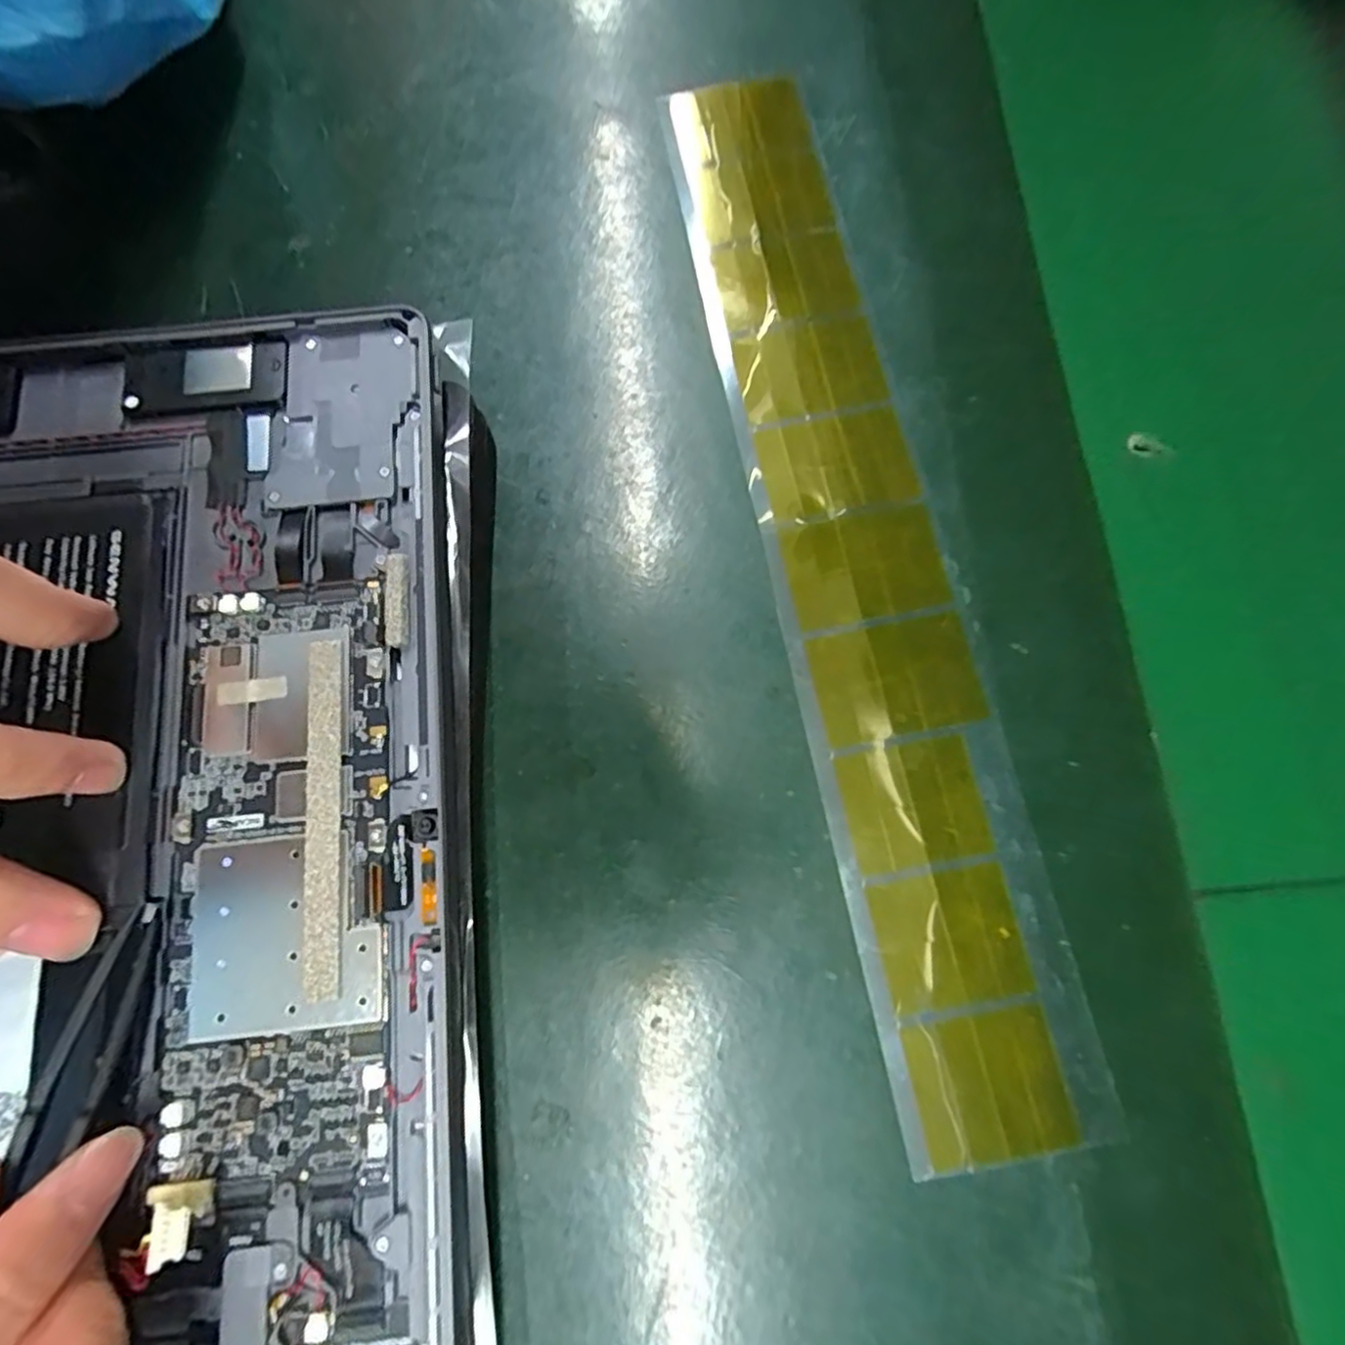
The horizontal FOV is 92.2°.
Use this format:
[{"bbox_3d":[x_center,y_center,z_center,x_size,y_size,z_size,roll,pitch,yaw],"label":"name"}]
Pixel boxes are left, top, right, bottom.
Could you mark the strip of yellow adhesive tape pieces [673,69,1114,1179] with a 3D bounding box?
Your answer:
[{"bbox_3d":[0.050,-0.039,0.181,0.044,0.004,0.309,-10,77,0],"label":"strip of yellow adhesive tape pieces"}]

